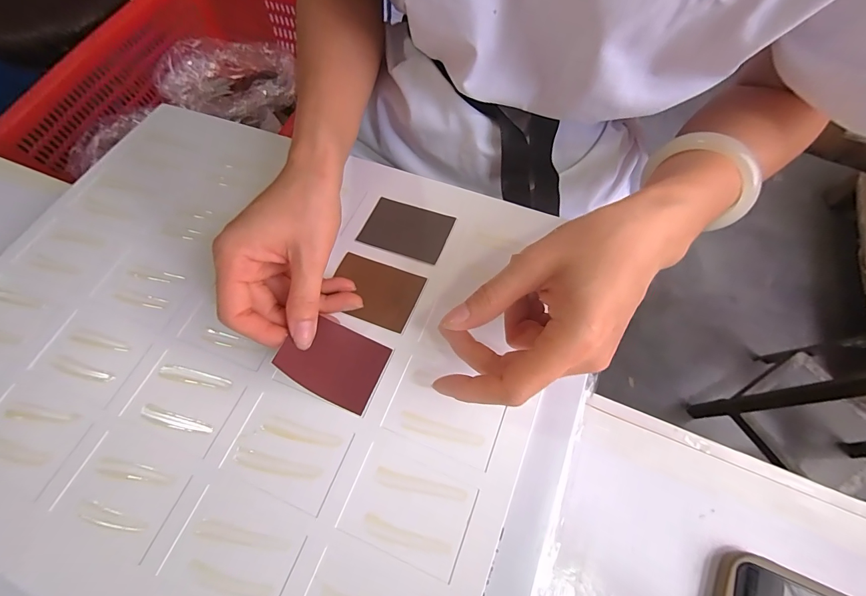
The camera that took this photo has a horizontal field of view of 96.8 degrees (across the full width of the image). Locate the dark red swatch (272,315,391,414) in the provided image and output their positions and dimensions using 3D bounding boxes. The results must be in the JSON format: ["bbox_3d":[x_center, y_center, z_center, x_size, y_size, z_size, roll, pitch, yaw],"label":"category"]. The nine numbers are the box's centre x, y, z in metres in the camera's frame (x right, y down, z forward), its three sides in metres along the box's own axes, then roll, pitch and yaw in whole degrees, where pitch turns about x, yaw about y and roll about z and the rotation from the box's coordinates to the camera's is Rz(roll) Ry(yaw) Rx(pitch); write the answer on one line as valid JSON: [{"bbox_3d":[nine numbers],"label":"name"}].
[{"bbox_3d":[-0.065,0.042,0.252,0.063,0.005,0.047,26,70,-4],"label":"dark red swatch"}]

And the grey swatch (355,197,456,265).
[{"bbox_3d":[-0.022,-0.055,0.310,0.068,0.004,0.047,20,68,11],"label":"grey swatch"}]

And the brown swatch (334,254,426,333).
[{"bbox_3d":[-0.042,-0.006,0.280,0.061,0.009,0.046,18,68,10],"label":"brown swatch"}]

